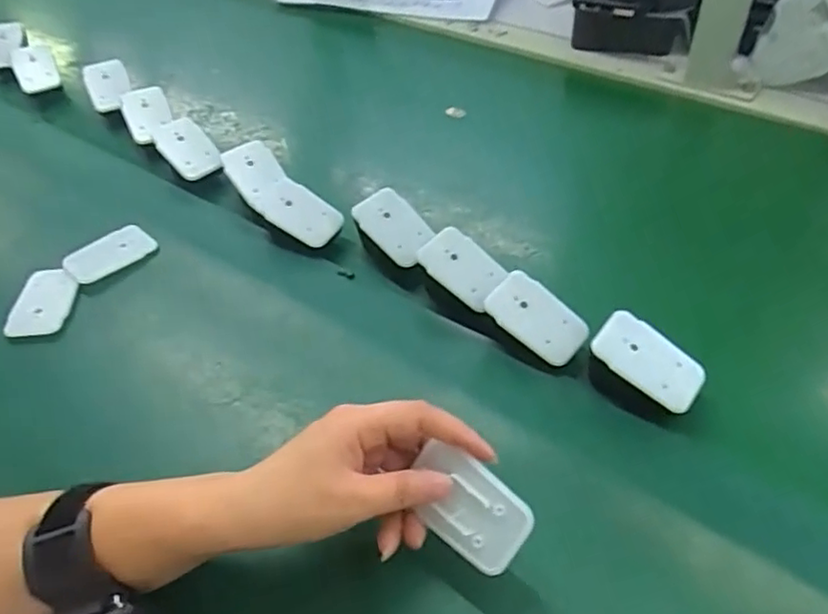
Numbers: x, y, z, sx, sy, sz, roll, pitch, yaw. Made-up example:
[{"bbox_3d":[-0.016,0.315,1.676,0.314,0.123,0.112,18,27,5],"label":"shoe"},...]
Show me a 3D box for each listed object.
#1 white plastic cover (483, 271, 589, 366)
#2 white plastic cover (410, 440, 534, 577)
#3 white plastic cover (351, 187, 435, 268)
[{"bbox_3d":[0.087,0.007,0.459,0.070,0.008,0.041,40,77,8],"label":"white plastic cover"},{"bbox_3d":[0.027,0.103,0.342,0.067,0.008,0.045,35,100,24],"label":"white plastic cover"},{"bbox_3d":[-0.016,-0.066,0.532,0.064,0.010,0.041,43,83,2],"label":"white plastic cover"}]

